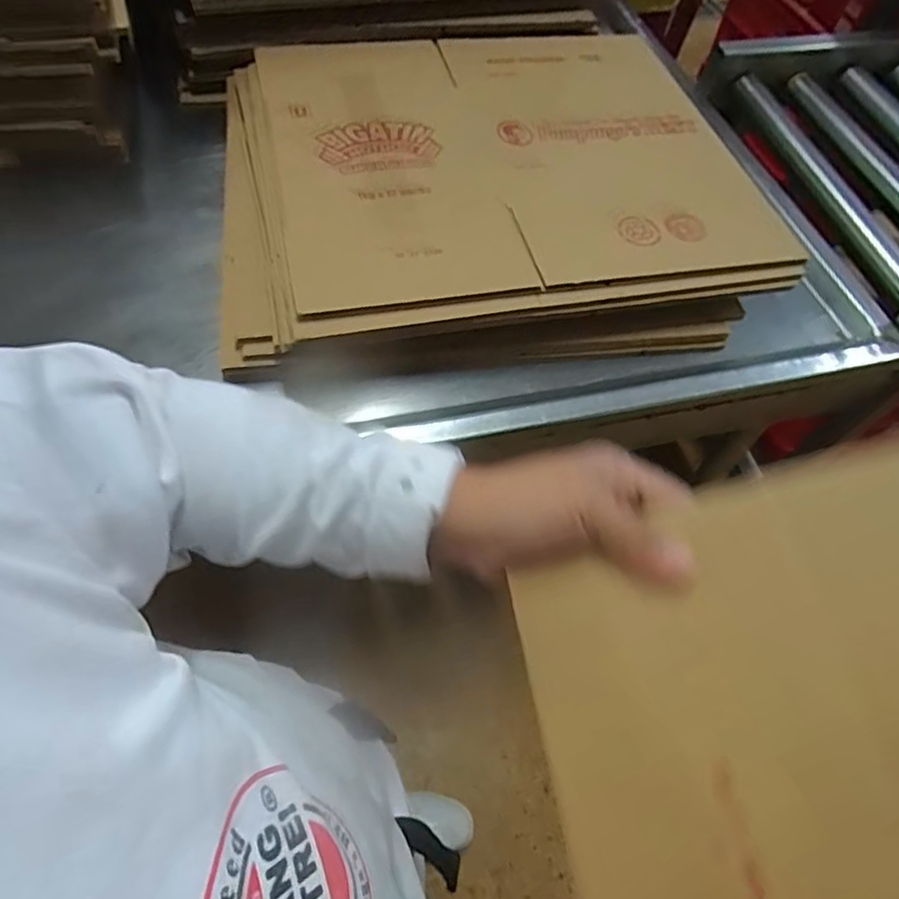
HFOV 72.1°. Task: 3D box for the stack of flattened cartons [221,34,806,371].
[{"bbox_3d":[0.038,-0.333,0.763,0.606,0.100,0.490,-7,59,-8],"label":"stack of flattened cartons"}]

